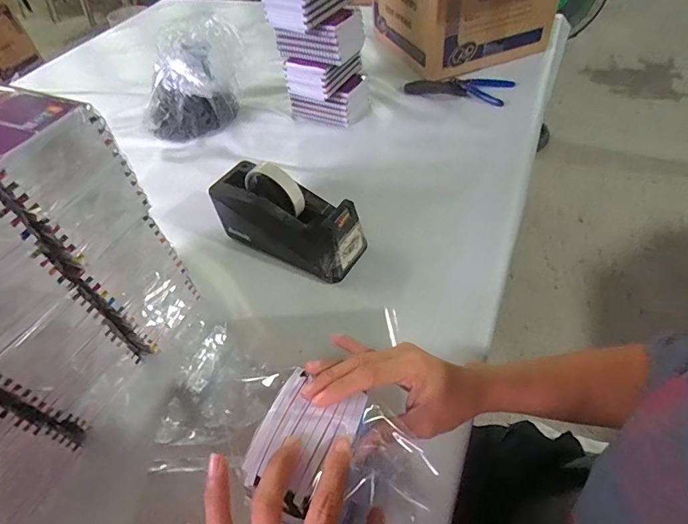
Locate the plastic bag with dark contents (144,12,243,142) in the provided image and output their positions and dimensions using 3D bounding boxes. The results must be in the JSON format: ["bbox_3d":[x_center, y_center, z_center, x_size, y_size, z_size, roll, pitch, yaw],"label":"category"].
[{"bbox_3d":[-0.276,-0.331,0.781,0.110,0.167,0.197,17,54,20],"label":"plastic bag with dark contents"}]

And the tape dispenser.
[{"bbox_3d":[-0.076,-0.063,0.558,0.204,0.115,0.077,22,56,23],"label":"tape dispenser"}]

